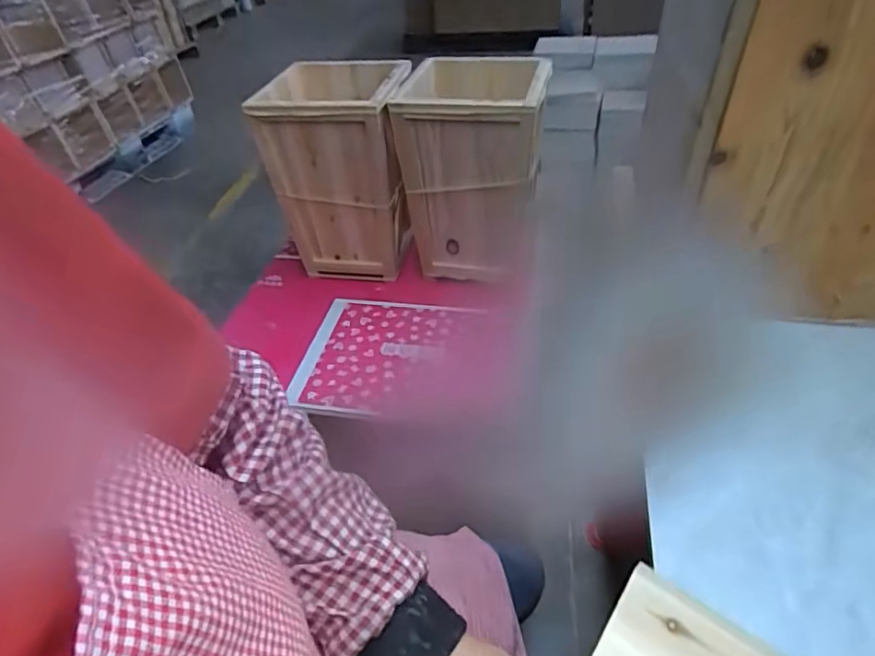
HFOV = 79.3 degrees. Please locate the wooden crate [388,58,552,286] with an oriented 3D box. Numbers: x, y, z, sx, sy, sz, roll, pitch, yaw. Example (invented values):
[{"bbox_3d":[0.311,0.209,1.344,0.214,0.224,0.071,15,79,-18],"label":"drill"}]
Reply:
[{"bbox_3d":[0.074,-0.298,1.056,0.257,0.387,0.245,8,43,14],"label":"wooden crate"}]

